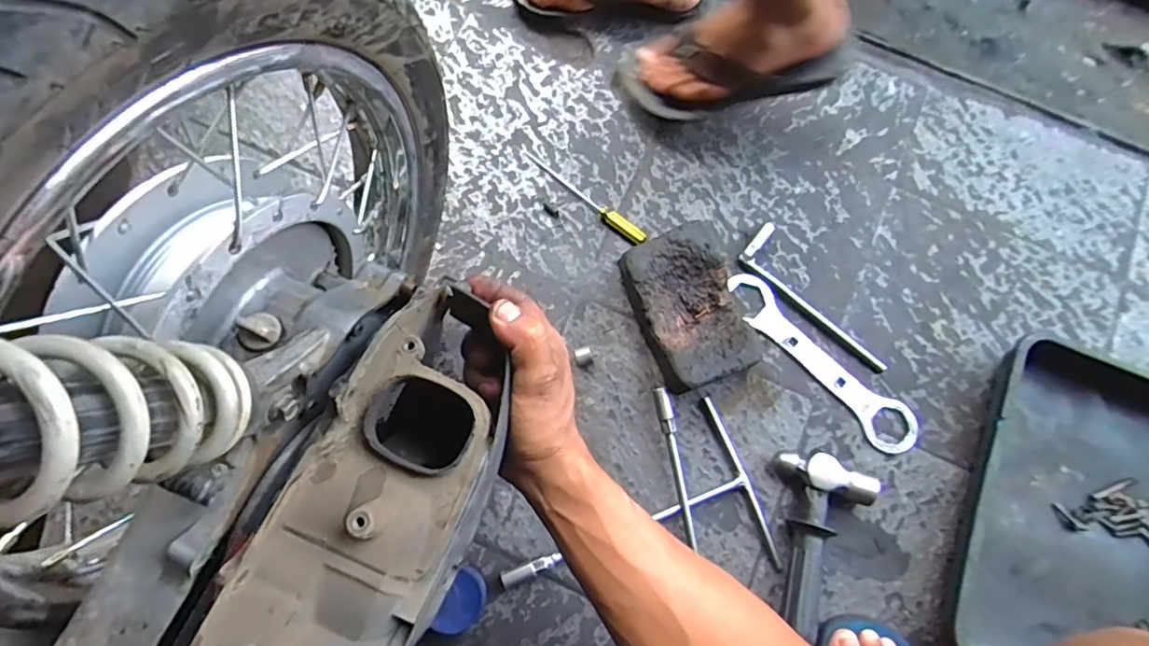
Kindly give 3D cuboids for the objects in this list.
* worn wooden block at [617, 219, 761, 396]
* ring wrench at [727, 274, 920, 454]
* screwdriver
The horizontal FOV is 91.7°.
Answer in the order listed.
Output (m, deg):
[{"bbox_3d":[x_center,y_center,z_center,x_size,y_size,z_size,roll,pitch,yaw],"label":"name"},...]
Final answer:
[{"bbox_3d":[0.132,-0.015,0.635,0.115,0.058,0.176,-23,78,-6],"label":"worn wooden block"},{"bbox_3d":[0.286,0.044,0.651,0.269,0.009,0.053,44,80,9],"label":"ring wrench"},{"bbox_3d":[0.012,-0.161,0.695,0.191,0.012,0.020,40,80,8],"label":"screwdriver"}]

